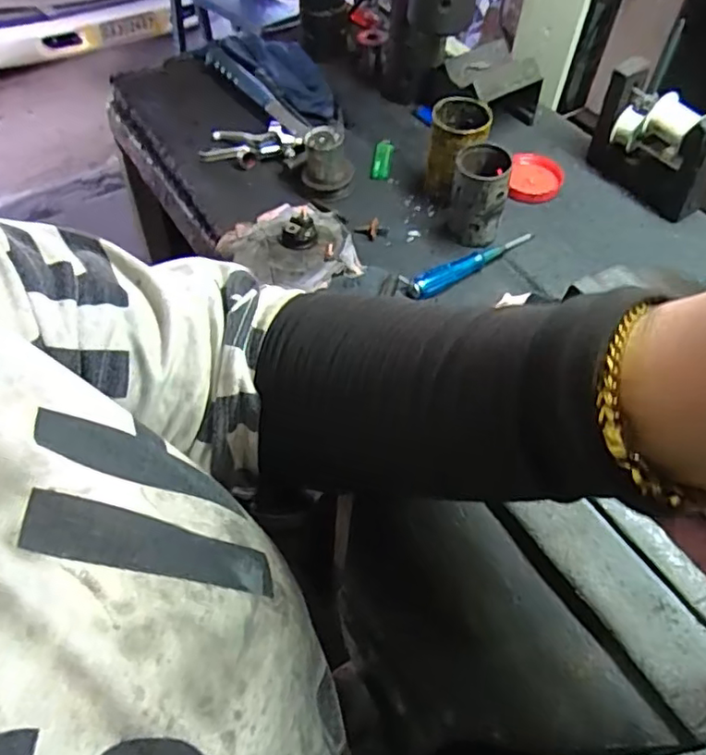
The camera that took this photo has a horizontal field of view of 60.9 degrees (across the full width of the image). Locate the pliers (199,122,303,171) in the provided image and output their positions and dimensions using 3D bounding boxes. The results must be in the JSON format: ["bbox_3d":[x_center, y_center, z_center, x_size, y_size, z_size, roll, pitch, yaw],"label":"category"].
[{"bbox_3d":[-0.152,-0.351,0.906,0.154,0.036,0.078,4,54,1],"label":"pliers"}]

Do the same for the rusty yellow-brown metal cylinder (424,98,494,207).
[{"bbox_3d":[0.136,-0.295,0.794,0.069,0.111,0.084,5,54,2],"label":"rusty yellow-brown metal cylinder"}]

